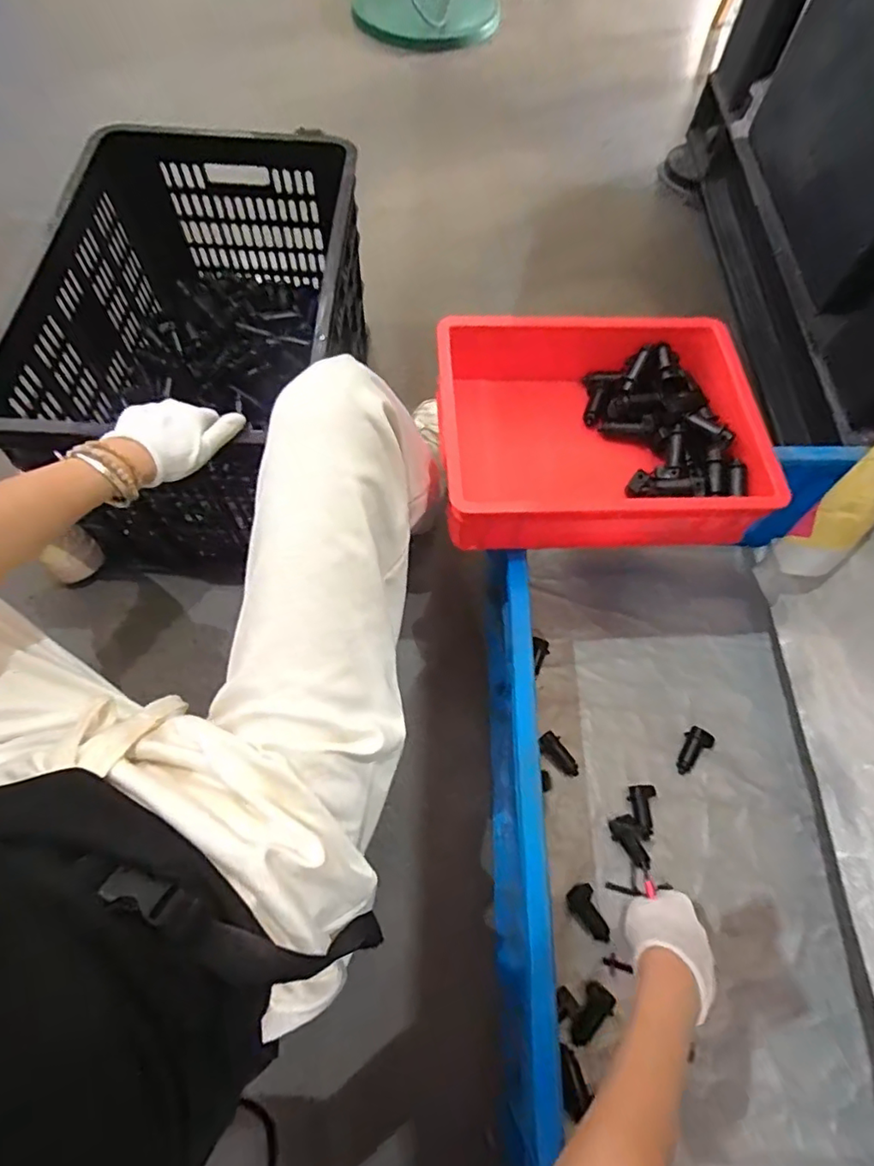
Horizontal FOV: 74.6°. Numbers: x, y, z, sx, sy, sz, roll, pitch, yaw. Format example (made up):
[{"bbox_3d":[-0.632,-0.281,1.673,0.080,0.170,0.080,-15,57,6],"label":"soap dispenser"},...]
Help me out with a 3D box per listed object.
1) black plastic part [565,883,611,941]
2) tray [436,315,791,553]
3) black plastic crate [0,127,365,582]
[{"bbox_3d":[0.179,0.385,0.662,0.033,0.019,0.065,-28,82,-15],"label":"black plastic part"},{"bbox_3d":[0.173,-0.171,0.653,0.348,0.089,0.264,0,65,-3],"label":"tray"},{"bbox_3d":[-0.305,-0.321,0.813,0.356,0.293,0.525,3,65,-1],"label":"black plastic crate"}]

